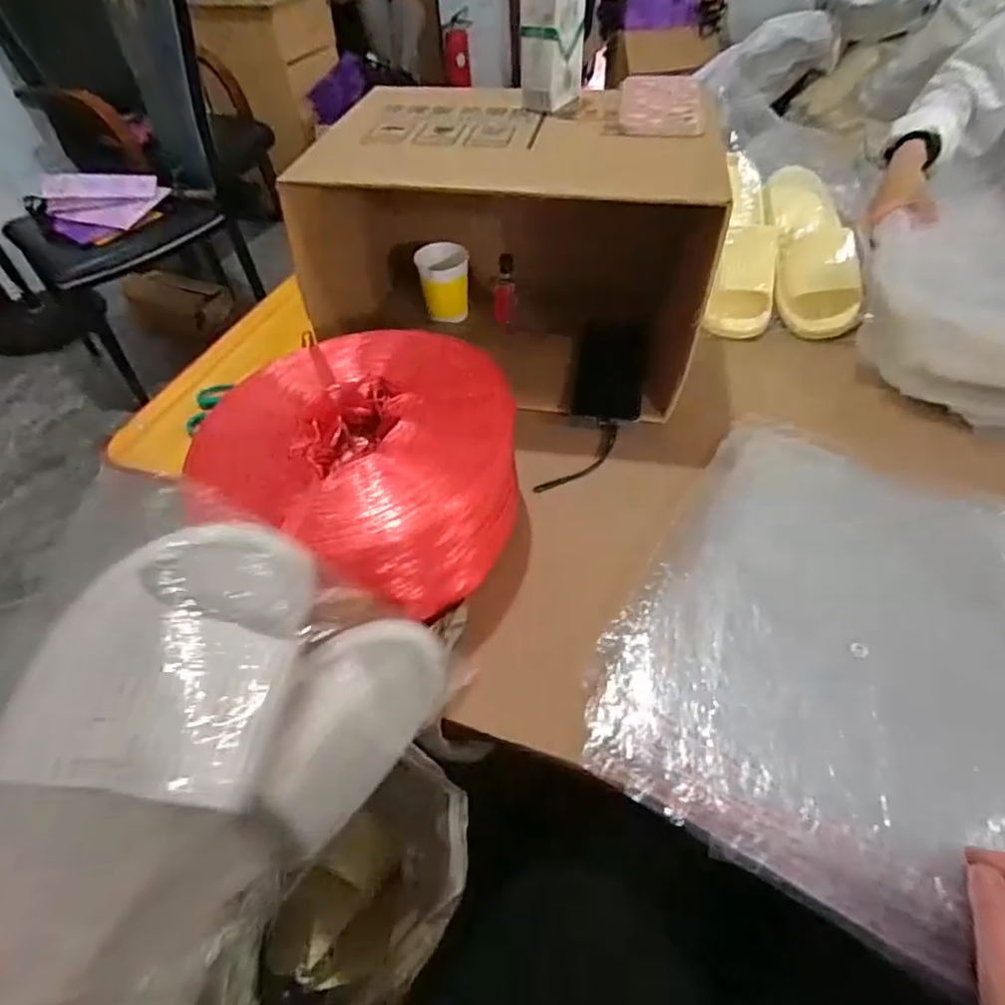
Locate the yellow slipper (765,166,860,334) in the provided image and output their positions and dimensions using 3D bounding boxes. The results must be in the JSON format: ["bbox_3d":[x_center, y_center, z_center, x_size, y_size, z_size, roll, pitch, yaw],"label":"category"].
[{"bbox_3d":[0.408,-0.341,0.774,0.106,0.078,0.247,-2,74,3],"label":"yellow slipper"}]

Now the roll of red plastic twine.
[{"bbox_3d":[-0.114,-0.037,0.551,0.250,0.125,0.235,-2,48,2],"label":"roll of red plastic twine"}]

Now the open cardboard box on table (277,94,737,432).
[{"bbox_3d":[0.008,-0.280,0.703,0.416,0.277,0.267,4,49,7],"label":"open cardboard box on table"}]

